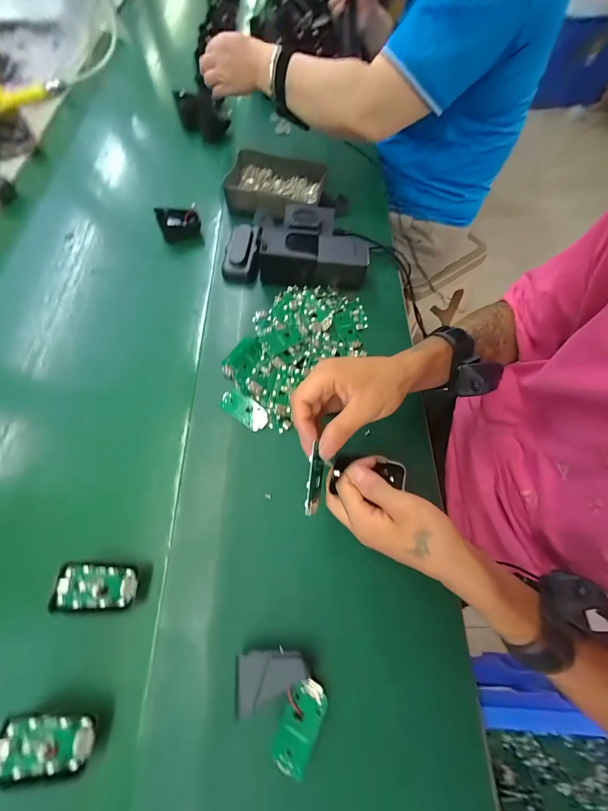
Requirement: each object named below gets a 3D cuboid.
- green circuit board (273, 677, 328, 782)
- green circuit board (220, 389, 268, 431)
[{"bbox_3d":[-0.004,0.270,0.264,0.032,0.011,0.062,22,68,11],"label":"green circuit board"},{"bbox_3d":[-0.074,0.004,0.385,0.066,0.007,0.029,32,70,15],"label":"green circuit board"}]

